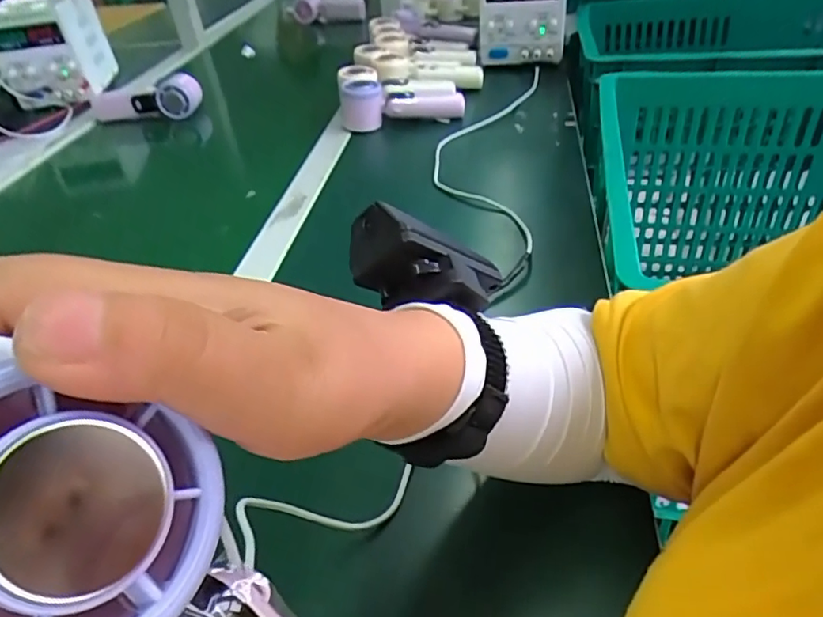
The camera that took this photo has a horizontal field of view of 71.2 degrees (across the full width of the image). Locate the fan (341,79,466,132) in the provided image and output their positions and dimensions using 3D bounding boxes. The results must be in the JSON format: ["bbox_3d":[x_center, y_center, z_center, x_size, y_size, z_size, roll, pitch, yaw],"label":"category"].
[{"bbox_3d":[-0.014,-0.294,0.812,0.171,0.055,0.050,-3,38,4],"label":"fan"}]

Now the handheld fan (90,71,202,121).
[{"bbox_3d":[-0.429,-0.344,0.932,0.177,0.052,0.036,-2,38,6],"label":"handheld fan"}]

